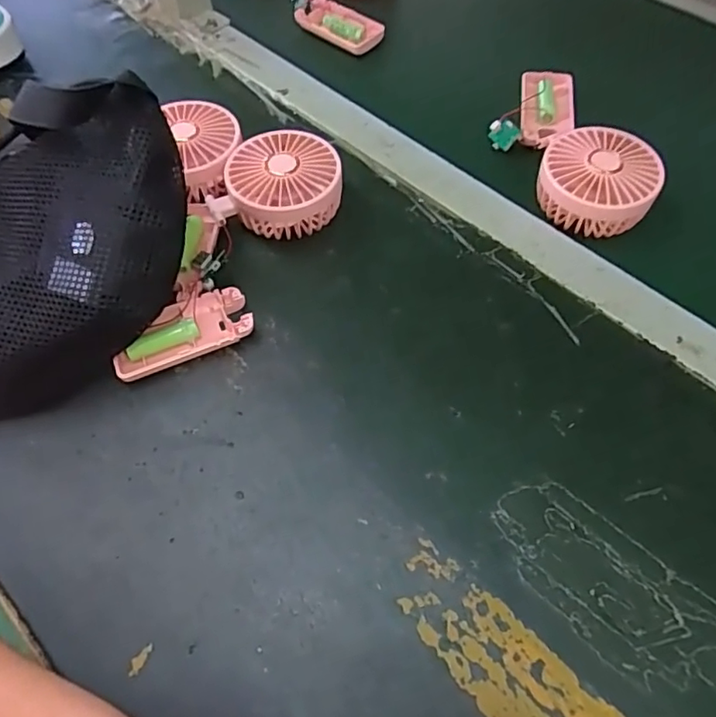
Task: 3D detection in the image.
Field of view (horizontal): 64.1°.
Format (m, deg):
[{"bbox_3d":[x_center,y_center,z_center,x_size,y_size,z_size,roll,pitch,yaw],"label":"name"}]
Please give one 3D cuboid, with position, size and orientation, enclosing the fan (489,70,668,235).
[{"bbox_3d":[0.166,-0.177,0.462,0.082,0.041,0.182,-12,61,-5],"label":"fan"}]

